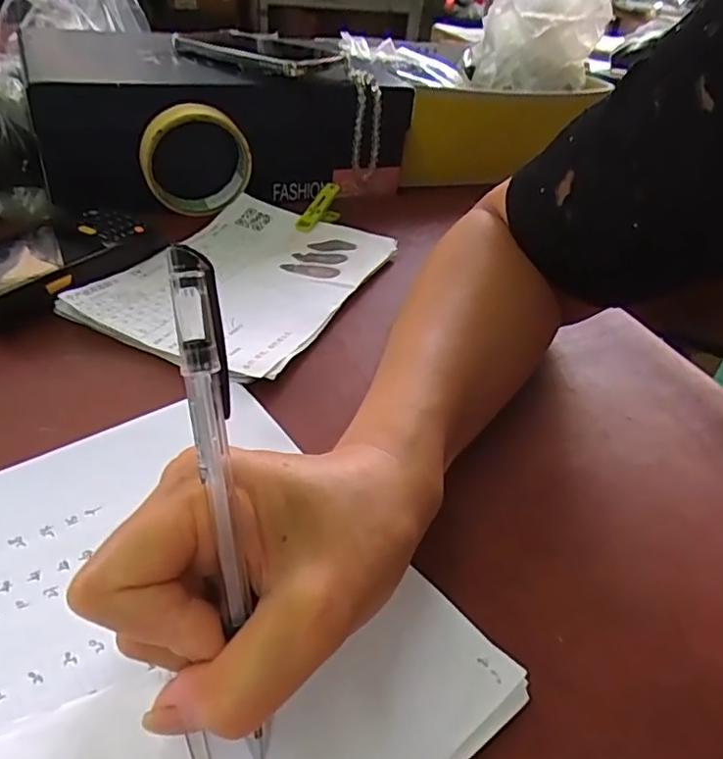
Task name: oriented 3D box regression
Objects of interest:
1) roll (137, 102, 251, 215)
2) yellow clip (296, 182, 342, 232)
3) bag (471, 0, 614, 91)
[{"bbox_3d":[-0.136,-0.181,0.499,0.089,0.088,0.026,-14,42,-25],"label":"roll"},{"bbox_3d":[-0.036,-0.147,0.512,0.015,0.032,0.055,23,40,21],"label":"yellow clip"},{"bbox_3d":[0.238,-0.450,0.738,0.154,0.142,0.215,17,38,13],"label":"bag"}]

